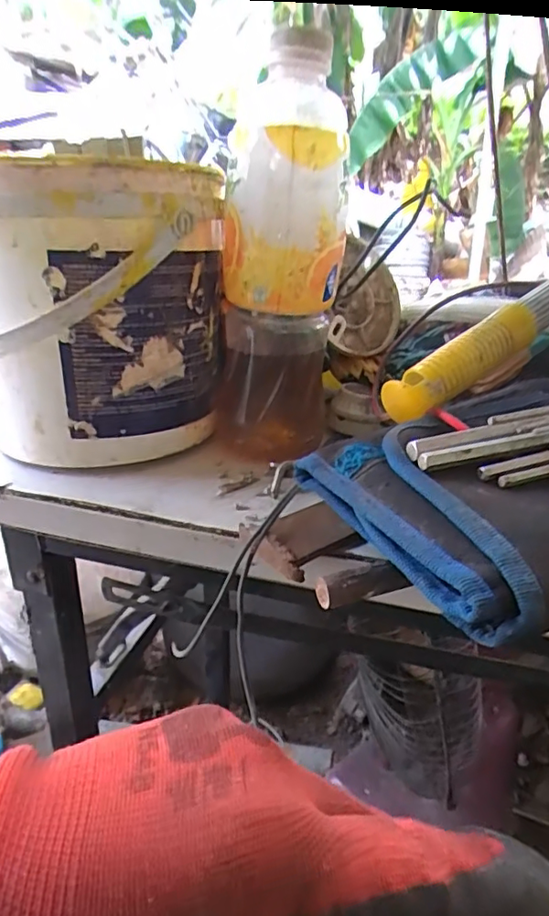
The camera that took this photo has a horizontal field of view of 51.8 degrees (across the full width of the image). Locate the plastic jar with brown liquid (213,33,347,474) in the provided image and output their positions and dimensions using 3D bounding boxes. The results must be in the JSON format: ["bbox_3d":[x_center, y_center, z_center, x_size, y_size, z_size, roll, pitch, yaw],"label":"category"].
[{"bbox_3d":[0.001,-0.135,0.400,0.085,0.265,0.084,0,23,0],"label":"plastic jar with brown liquid"}]

